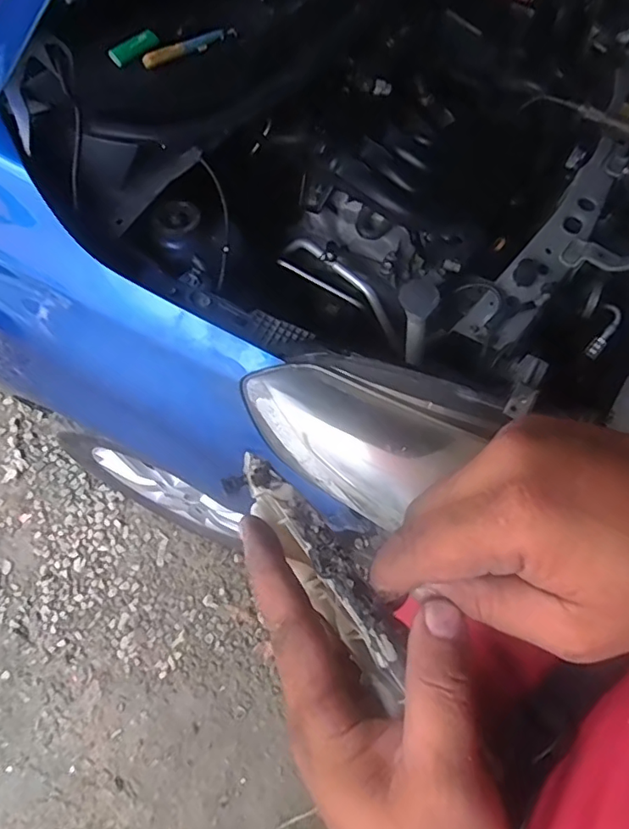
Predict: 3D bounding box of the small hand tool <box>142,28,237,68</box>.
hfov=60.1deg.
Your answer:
[{"bbox_3d":[-0.168,-0.495,0.730,0.133,0.019,0.023,-29,69,-13],"label":"small hand tool"}]

